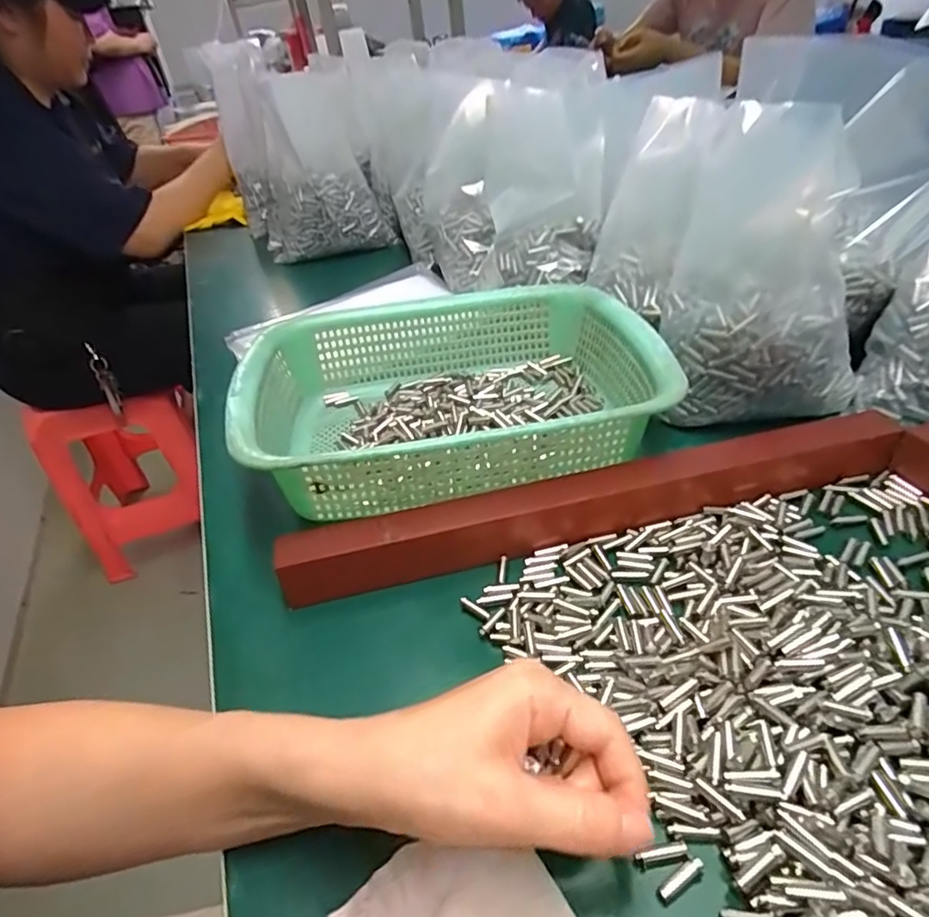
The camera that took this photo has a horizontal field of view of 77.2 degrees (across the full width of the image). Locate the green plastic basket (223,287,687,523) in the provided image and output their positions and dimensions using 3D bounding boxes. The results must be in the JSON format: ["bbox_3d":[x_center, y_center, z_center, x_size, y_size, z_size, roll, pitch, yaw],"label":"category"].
[{"bbox_3d":[-0.010,-0.053,0.445,0.293,0.077,0.226,-10,39,0],"label":"green plastic basket"}]

